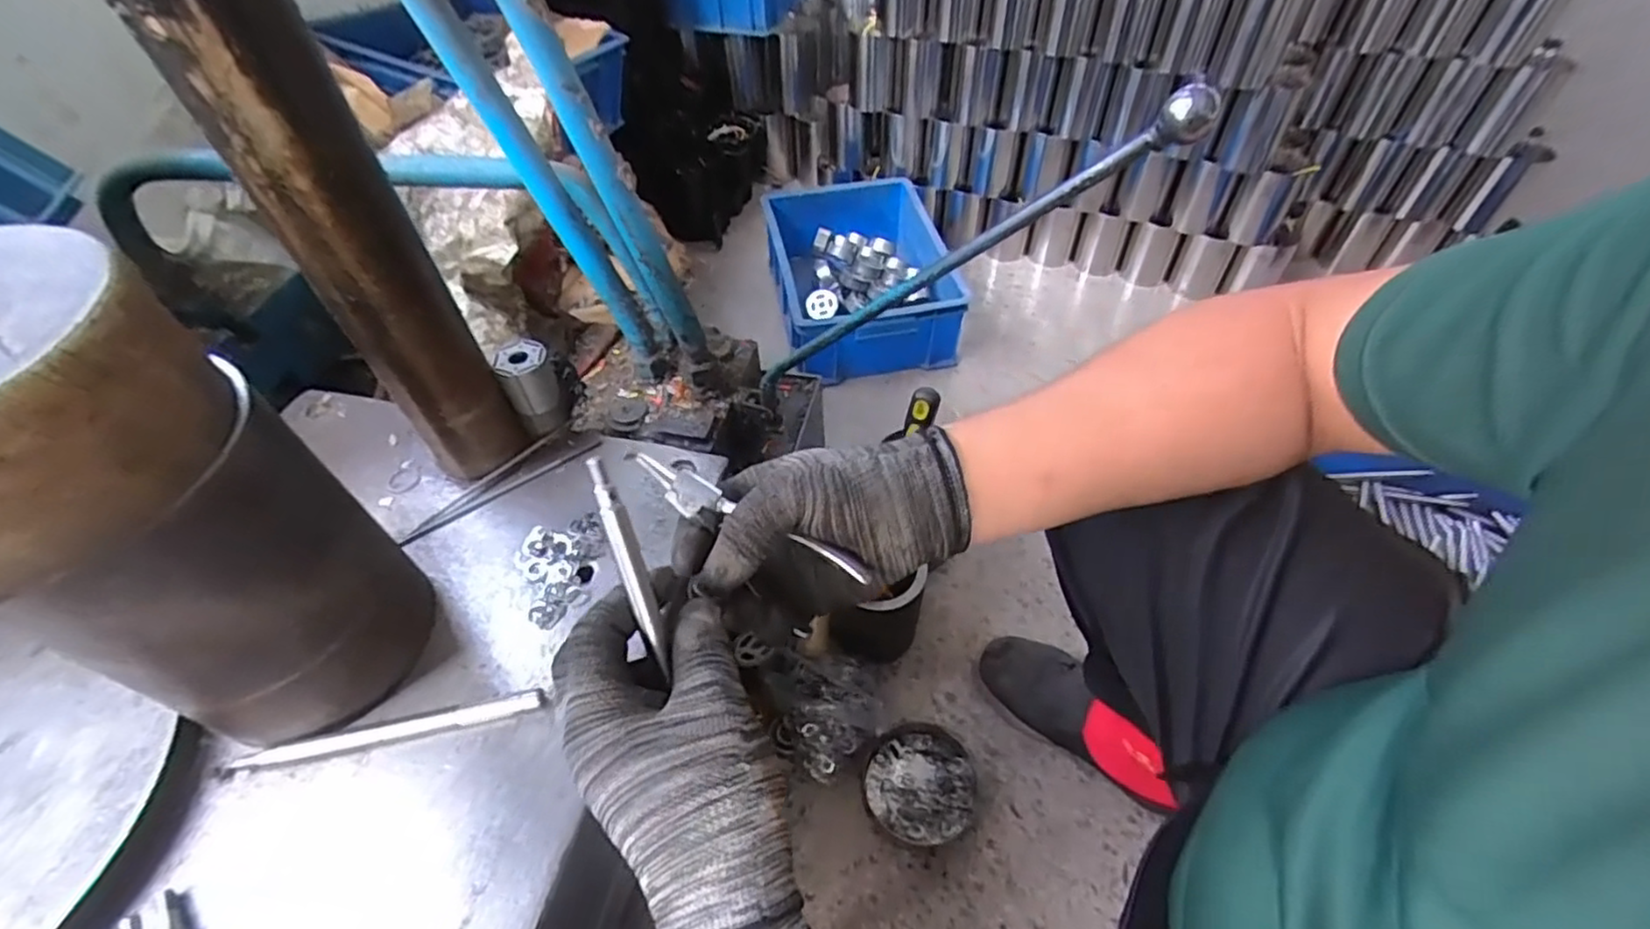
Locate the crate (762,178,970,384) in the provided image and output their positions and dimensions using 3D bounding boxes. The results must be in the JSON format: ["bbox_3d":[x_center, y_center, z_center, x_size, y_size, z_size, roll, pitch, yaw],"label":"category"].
[{"bbox_3d":[0.065,-0.353,1.288,0.314,0.133,0.427,-7,50,-3],"label":"crate"}]

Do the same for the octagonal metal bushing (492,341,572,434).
[{"bbox_3d":[-0.217,-0.059,0.522,0.040,0.060,0.033,-27,54,-19],"label":"octagonal metal bushing"}]

